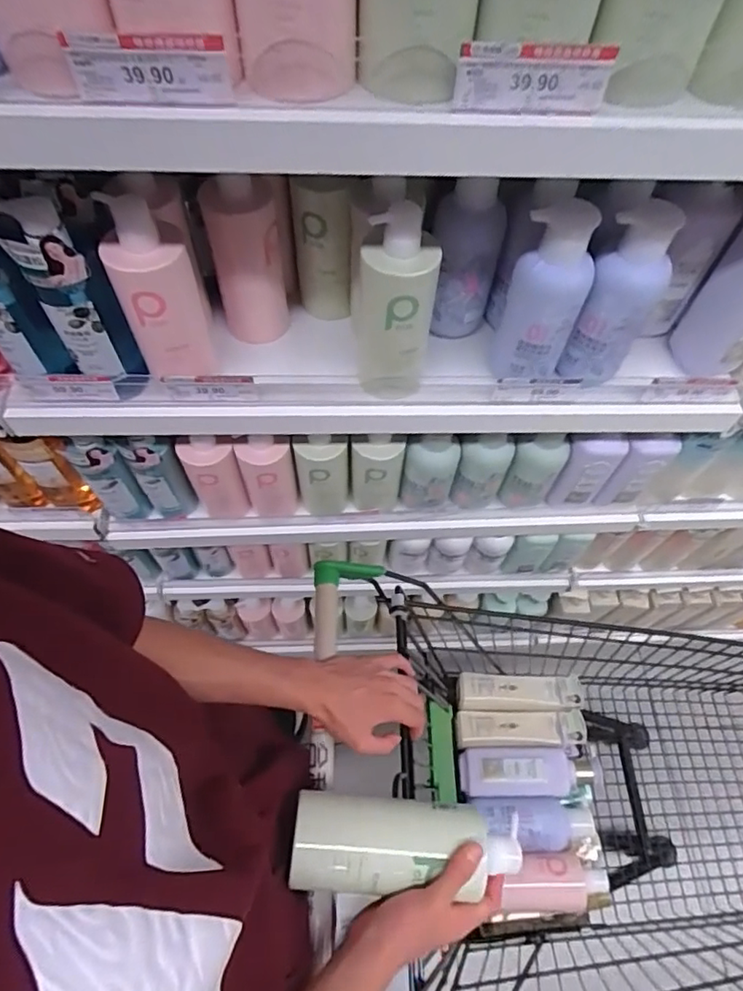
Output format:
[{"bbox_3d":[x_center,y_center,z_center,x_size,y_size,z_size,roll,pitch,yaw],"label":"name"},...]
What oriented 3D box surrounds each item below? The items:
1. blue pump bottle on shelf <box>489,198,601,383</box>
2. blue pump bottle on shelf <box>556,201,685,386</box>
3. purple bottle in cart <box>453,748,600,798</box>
[{"bbox_3d":[0.184,-0.206,0.594,0.083,0.175,0.075,11,62,4],"label":"blue pump bottle on shelf"},{"bbox_3d":[0.261,-0.204,0.596,0.075,0.182,0.089,29,65,13],"label":"blue pump bottle on shelf"},{"bbox_3d":[0.275,0.480,0.970,0.235,0.043,0.077,1,62,-2],"label":"purple bottle in cart"}]

